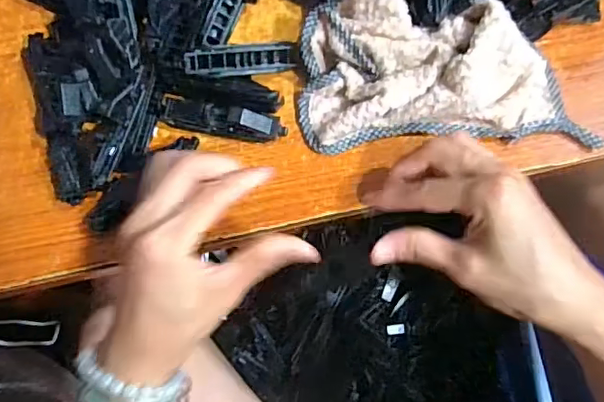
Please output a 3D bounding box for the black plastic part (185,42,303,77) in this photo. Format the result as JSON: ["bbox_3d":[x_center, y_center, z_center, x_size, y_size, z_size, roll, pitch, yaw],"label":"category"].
[{"bbox_3d":[-0.037,-0.091,0.363,0.074,0.010,0.017,-9,79,-16],"label":"black plastic part"}]

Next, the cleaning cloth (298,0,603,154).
[{"bbox_3d":[0.090,-0.078,0.353,0.178,0.040,0.093,6,79,1],"label":"cleaning cloth"}]

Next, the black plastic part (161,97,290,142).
[{"bbox_3d":[-0.051,-0.052,0.359,0.079,0.015,0.019,15,79,3],"label":"black plastic part"}]

